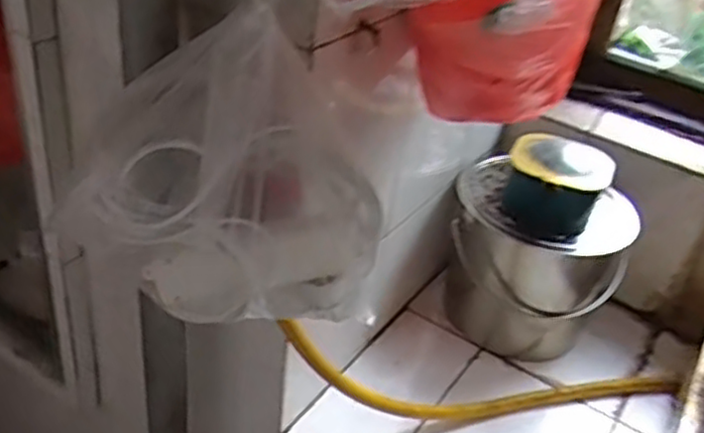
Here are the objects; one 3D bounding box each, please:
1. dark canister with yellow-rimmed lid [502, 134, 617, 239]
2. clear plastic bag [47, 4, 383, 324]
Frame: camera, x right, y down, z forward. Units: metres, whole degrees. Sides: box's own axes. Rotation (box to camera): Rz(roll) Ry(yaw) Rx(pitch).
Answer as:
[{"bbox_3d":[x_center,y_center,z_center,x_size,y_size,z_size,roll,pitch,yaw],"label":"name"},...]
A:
[{"bbox_3d":[0.271,-0.048,0.947,0.128,0.083,0.127,21,38,19],"label":"dark canister with yellow-rimmed lid"},{"bbox_3d":[-0.100,-0.034,0.580,0.253,0.239,0.086,2,35,-7],"label":"clear plastic bag"}]

